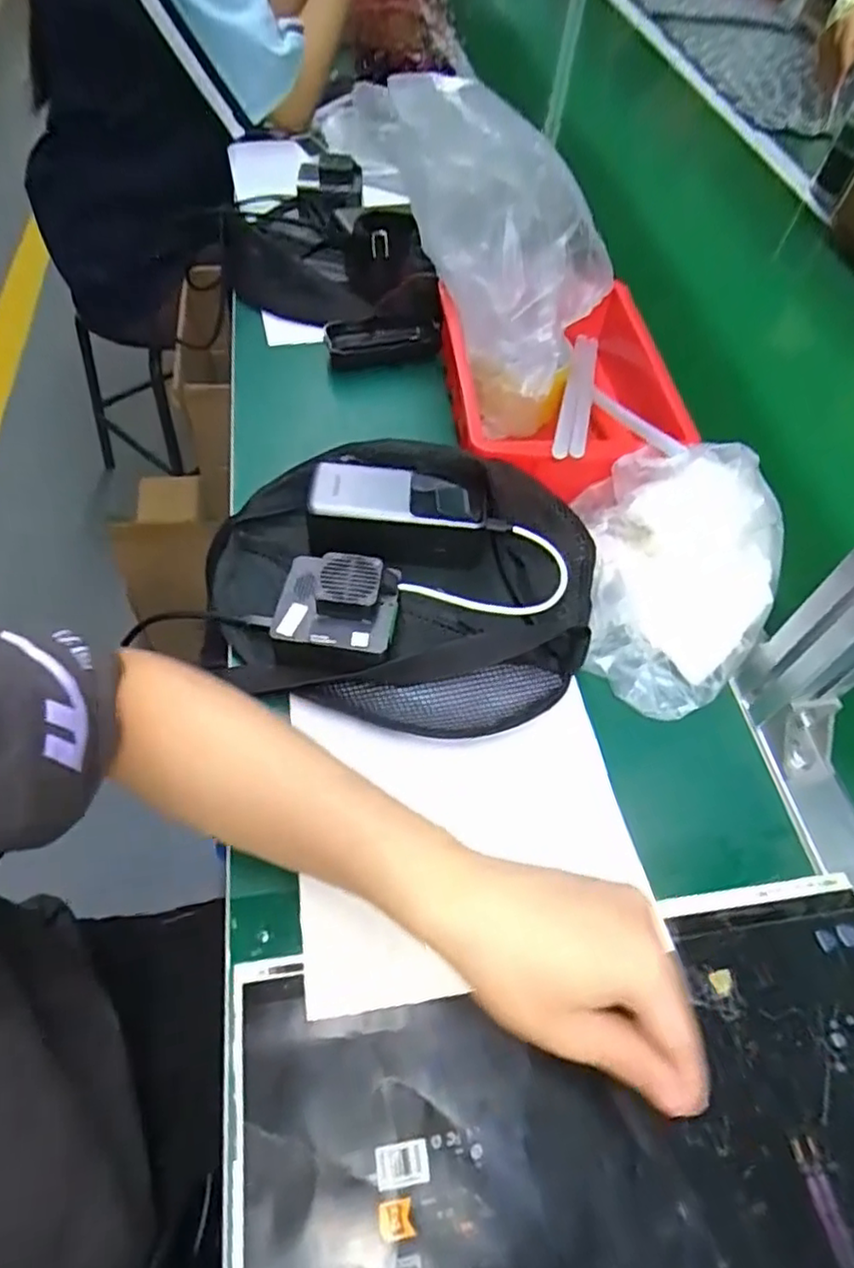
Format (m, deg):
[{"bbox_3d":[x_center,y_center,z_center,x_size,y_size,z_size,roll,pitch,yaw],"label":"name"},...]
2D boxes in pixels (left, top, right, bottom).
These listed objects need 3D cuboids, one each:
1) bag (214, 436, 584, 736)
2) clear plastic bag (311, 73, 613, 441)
[{"bbox_3d":[-0.026,-0.042,0.477,0.278,0.061,0.208,12,56,3],"label":"bag"},{"bbox_3d":[0.050,-0.291,0.537,0.166,0.214,0.108,28,58,13],"label":"clear plastic bag"}]

